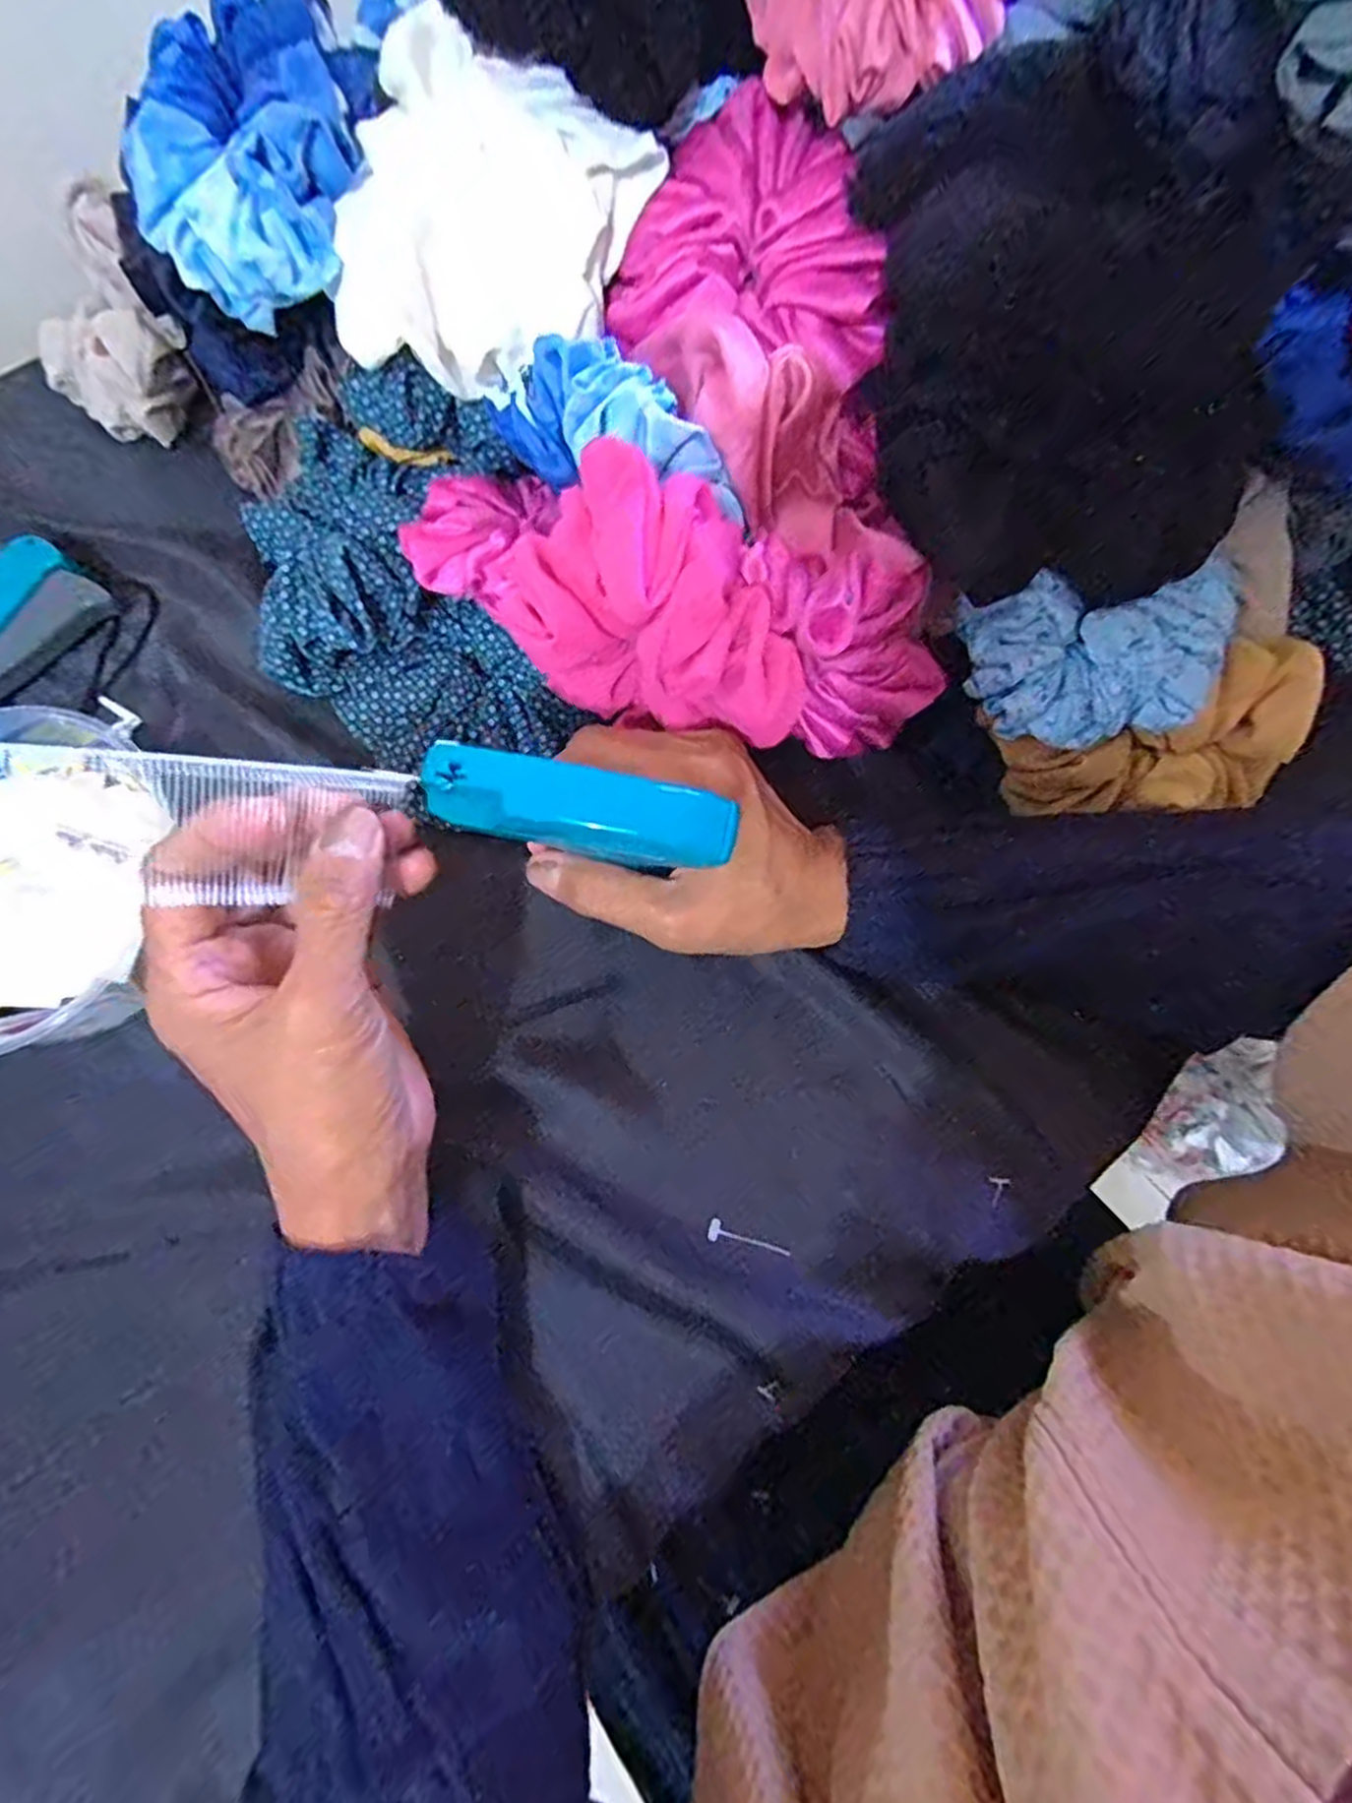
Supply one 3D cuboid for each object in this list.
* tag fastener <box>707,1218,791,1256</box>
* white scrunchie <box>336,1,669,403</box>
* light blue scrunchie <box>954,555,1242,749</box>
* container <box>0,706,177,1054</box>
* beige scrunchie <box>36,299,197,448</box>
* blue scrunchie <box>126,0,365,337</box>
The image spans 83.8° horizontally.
[{"bbox_3d":[0.030,0.135,0.302,0.033,0.004,0.008,12,73,4],"label":"tag fastener"},{"bbox_3d":[-0.084,-0.271,0.307,0.120,0.065,0.107,29,75,9],"label":"white scrunchie"},{"bbox_3d":[0.165,-0.094,0.288,0.097,0.028,0.069,-1,72,0],"label":"light blue scrunchie"},{"bbox_3d":[-0.282,-0.007,0.322,0.139,0.056,0.150,2,72,1],"label":"container"},{"bbox_3d":[-0.310,-0.292,0.411,0.087,0.058,0.046,24,74,8],"label":"beige scrunchie"},{"bbox_3d":[-0.175,-0.304,0.314,0.103,0.068,0.094,-17,73,-5],"label":"blue scrunchie"}]

